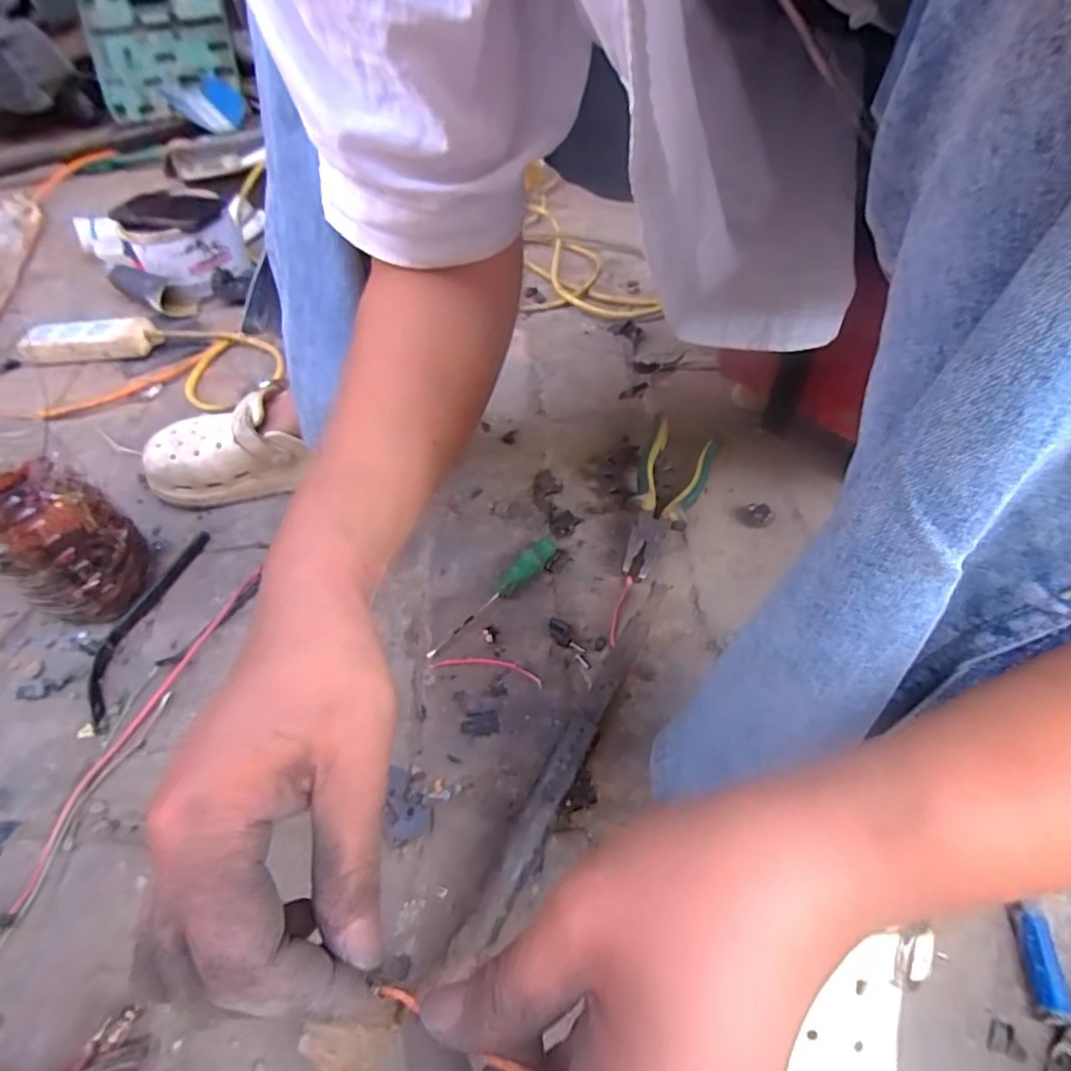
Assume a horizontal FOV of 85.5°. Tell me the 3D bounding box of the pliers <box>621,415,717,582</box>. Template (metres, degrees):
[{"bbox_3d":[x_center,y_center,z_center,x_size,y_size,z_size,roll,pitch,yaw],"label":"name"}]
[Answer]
[{"bbox_3d":[0.122,-0.035,0.553,0.066,0.027,0.183,16,53,16],"label":"pliers"}]

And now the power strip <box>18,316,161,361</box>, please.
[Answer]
[{"bbox_3d":[-0.592,-0.259,0.768,0.190,0.035,0.059,-2,51,2],"label":"power strip"}]

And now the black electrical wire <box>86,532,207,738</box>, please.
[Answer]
[{"bbox_3d":[-0.347,0.073,0.508,0.039,0.012,0.193,3,51,6],"label":"black electrical wire"}]

